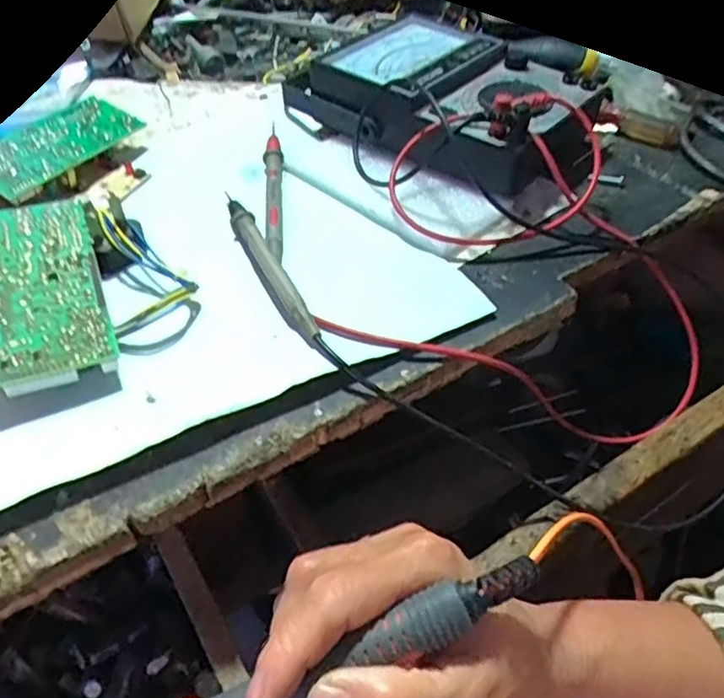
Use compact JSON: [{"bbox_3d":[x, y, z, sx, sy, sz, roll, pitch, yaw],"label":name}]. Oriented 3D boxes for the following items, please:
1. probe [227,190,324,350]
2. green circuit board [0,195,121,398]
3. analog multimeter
[{"bbox_3d":[-0.051,-0.044,0.355,0.012,0.013,0.128,-18,49,-17],"label":"probe"},{"bbox_3d":[-0.162,-0.031,0.342,0.054,0.019,0.137,-17,48,-16],"label":"green circuit board"},{"bbox_3d":[0.055,-0.160,0.433,0.198,0.062,0.122,31,53,26],"label":"analog multimeter"}]

